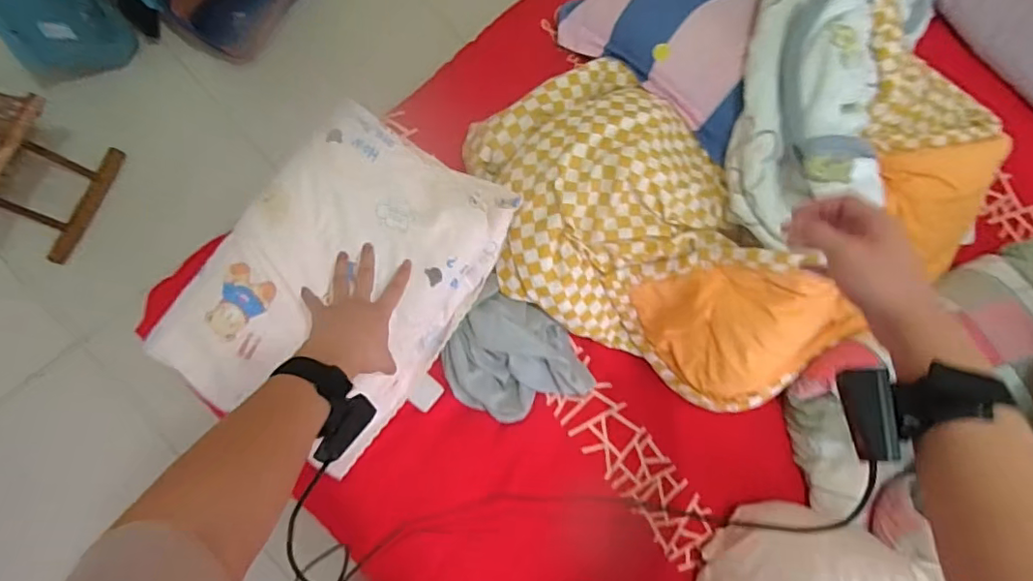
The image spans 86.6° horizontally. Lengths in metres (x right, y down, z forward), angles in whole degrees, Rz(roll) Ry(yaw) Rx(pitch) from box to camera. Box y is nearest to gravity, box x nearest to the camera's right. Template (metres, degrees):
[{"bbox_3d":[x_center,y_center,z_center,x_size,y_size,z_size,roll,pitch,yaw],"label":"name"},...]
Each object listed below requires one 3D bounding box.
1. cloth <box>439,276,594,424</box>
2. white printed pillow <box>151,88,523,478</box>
[{"bbox_3d":[0.006,0.127,0.904,0.250,0.052,0.190,37,82,-6],"label":"cloth"},{"bbox_3d":[-0.257,-0.005,0.823,0.343,0.096,0.480,36,83,-6],"label":"white printed pillow"}]

